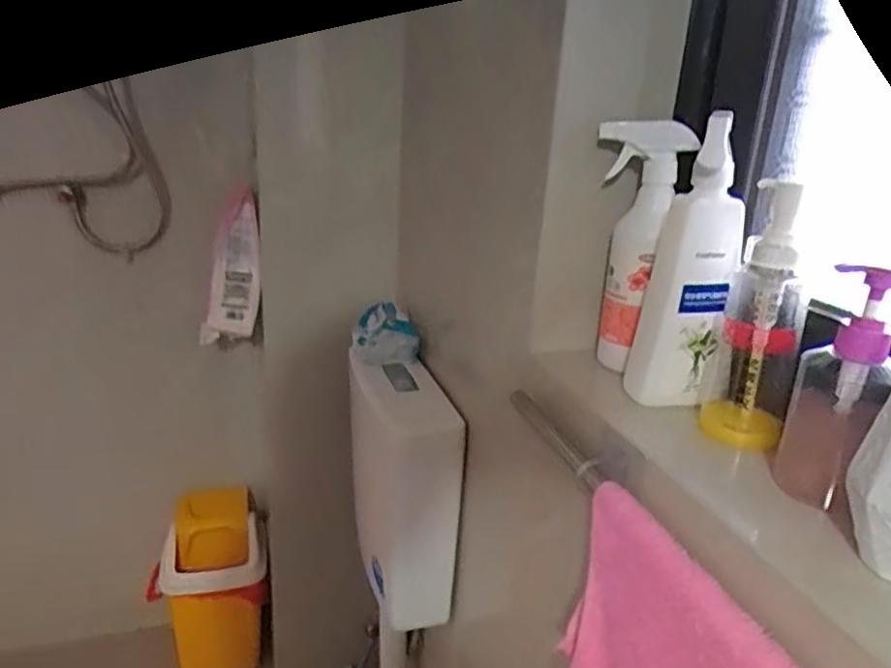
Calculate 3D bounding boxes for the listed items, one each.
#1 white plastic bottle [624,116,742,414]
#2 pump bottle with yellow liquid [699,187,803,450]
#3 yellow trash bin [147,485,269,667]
[{"bbox_3d":[0.207,-0.055,0.559,0.075,0.229,0.072,9,20,15],"label":"white plastic bottle"},{"bbox_3d":[0.247,-0.011,0.510,0.059,0.196,0.058,12,21,24],"label":"pump bottle with yellow liquid"},{"bbox_3d":[-0.545,0.581,1.527,0.249,0.380,0.207,-1,20,-13],"label":"yellow trash bin"}]

